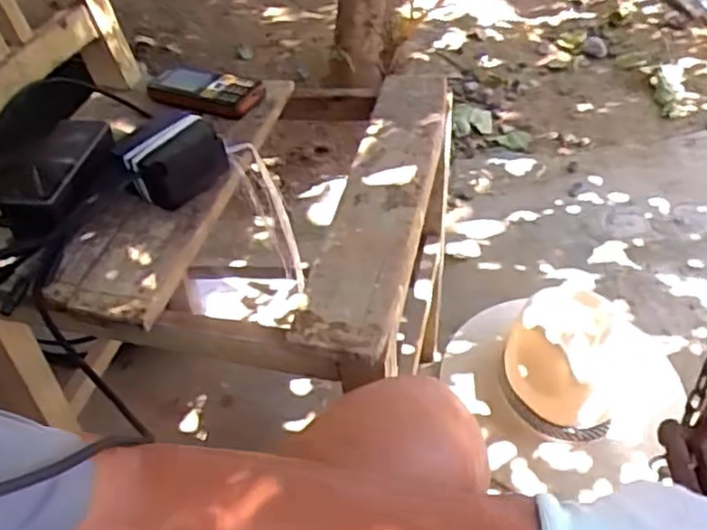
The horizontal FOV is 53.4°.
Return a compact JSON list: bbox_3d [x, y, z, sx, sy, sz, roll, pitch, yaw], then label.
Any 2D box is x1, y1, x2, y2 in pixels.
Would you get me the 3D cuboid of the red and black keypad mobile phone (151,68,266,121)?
[{"bbox_3d":[-0.161,-0.188,0.758,0.124,0.023,0.050,18,47,23],"label":"red and black keypad mobile phone"}]

